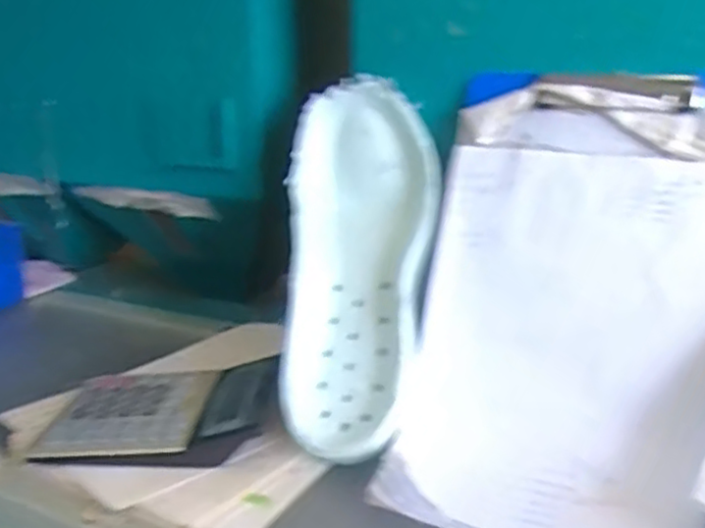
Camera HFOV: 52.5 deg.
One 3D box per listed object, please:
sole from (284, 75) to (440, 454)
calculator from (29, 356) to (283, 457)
[{"bbox_3d":[0.004,-0.008,0.588,0.127,0.328,0.049,1,-21,5],"label":"sole"},{"bbox_3d":[-0.152,0.123,0.587,0.183,0.042,0.134,1,14,2],"label":"calculator"}]

